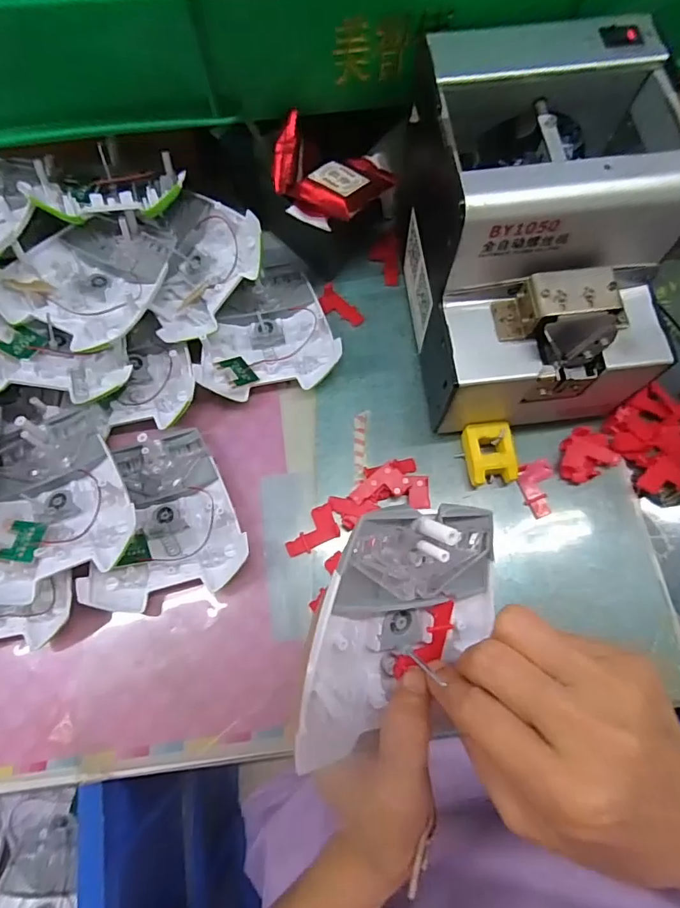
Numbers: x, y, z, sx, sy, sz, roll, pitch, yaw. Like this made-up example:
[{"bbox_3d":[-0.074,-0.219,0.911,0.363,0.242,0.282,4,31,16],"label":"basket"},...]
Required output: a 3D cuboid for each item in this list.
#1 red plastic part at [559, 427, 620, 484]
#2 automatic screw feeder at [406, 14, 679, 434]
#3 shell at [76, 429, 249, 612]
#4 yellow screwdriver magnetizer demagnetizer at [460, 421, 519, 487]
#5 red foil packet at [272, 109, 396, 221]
[{"bbox_3d":[0.166,0.000,0.326,0.040,0.008,0.033,-25,75,-7],"label":"red plastic part"},{"bbox_3d":[0.116,-0.122,0.293,0.118,0.144,0.170,-5,73,-2],"label":"automatic screw feeder"},{"bbox_3d":[-0.115,0.039,0.310,0.095,0.025,0.105,-14,74,-4],"label":"shell"},{"bbox_3d":[0.099,0.001,0.323,0.032,0.021,0.040,-6,73,-2],"label":"yellow screwdriver magnetizer demagnetizer"},{"bbox_3d":[-0.007,-0.187,0.315,0.068,0.044,0.075,39,77,12],"label":"red foil packet"}]

